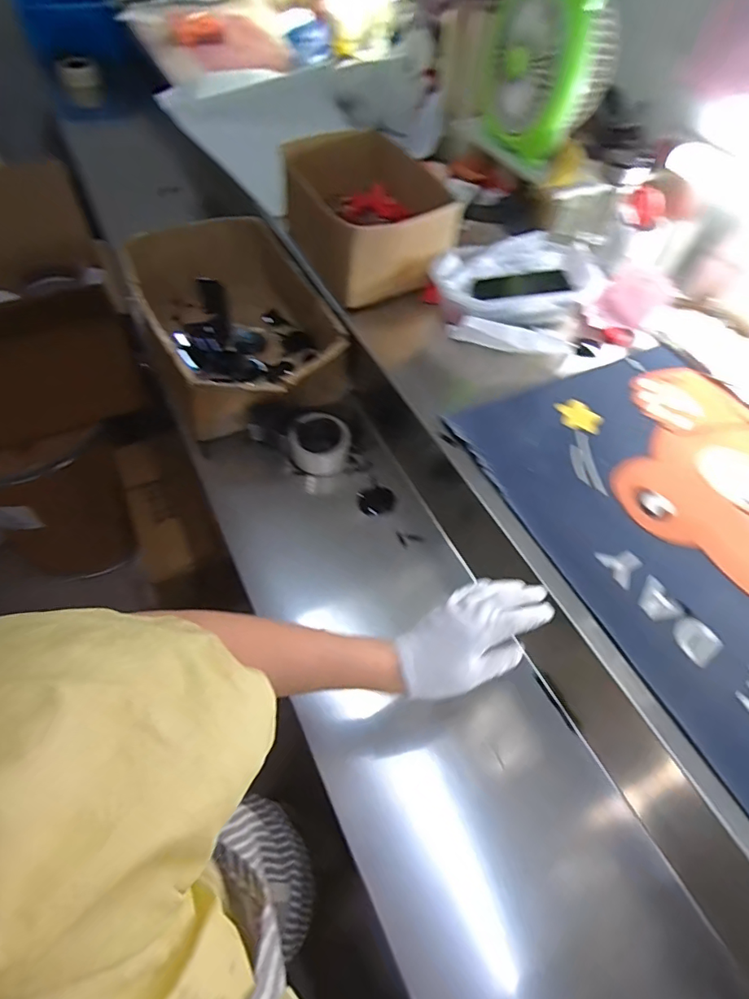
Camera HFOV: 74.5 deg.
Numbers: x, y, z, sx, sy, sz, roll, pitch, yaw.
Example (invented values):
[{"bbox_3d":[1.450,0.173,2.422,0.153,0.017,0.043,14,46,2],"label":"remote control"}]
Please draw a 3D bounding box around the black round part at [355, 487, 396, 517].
[{"bbox_3d":[0.004,0.003,0.794,0.056,0.019,0.044,1,56,-4],"label":"black round part"}]

